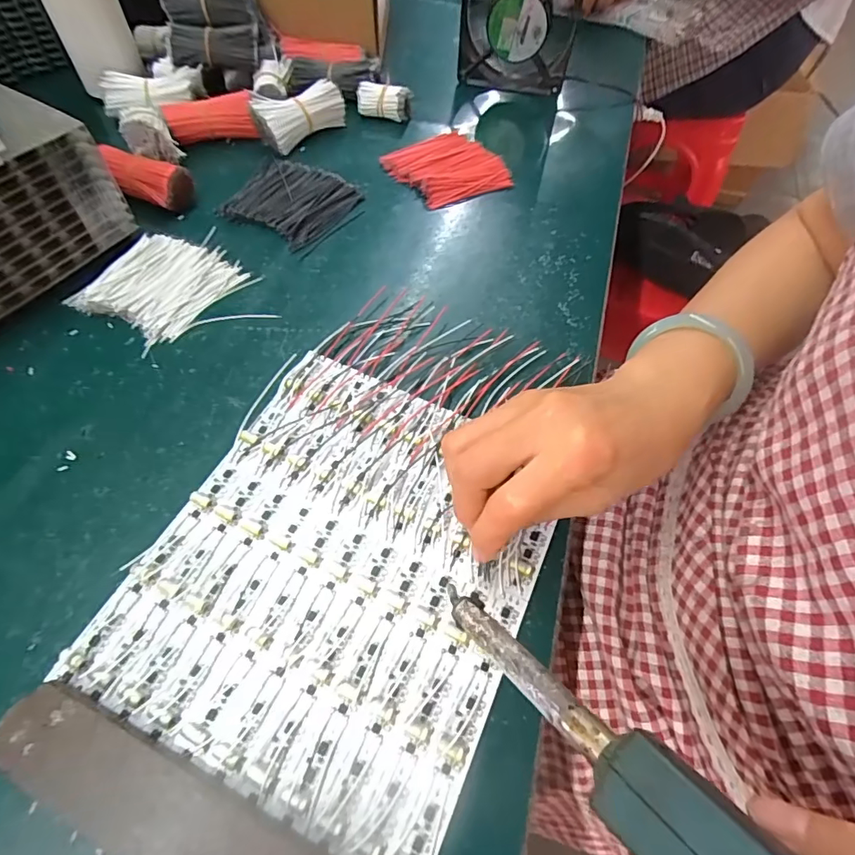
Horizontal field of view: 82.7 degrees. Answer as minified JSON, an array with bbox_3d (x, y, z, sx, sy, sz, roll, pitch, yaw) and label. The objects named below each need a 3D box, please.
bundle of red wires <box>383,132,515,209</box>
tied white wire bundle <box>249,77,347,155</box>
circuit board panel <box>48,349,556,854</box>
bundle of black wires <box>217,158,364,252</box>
[{"bbox_3d":[0.018,-0.246,0.459,0.093,0.012,0.092,-26,62,-17],"label":"bundle of red wires"},{"bbox_3d":[-0.127,-0.308,0.476,0.084,0.037,0.046,-38,67,-23],"label":"tied white wire bundle"},{"bbox_3d":[-0.045,0.069,0.267,0.191,0.007,0.218,22,60,11],"label":"circuit board panel"},{"bbox_3d":[-0.122,-0.204,0.432,0.101,0.009,0.094,30,61,16],"label":"bundle of black wires"}]

